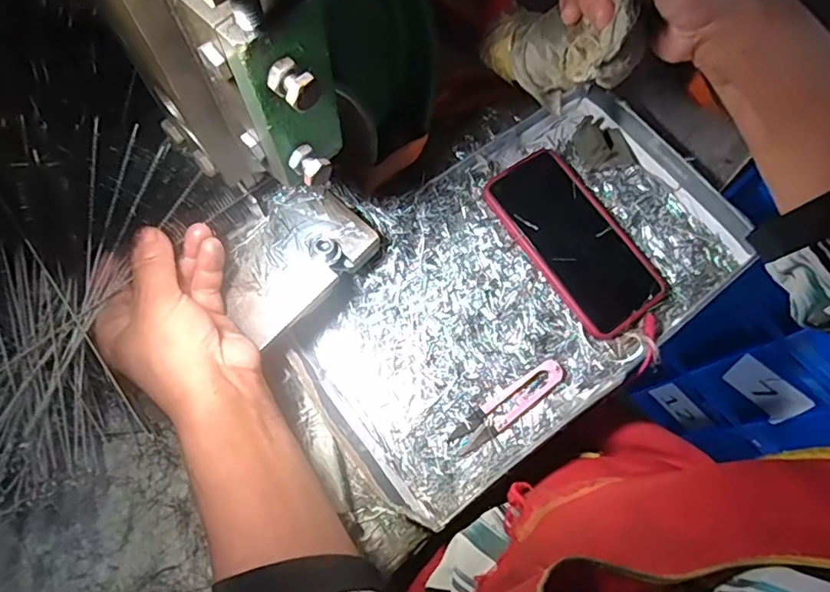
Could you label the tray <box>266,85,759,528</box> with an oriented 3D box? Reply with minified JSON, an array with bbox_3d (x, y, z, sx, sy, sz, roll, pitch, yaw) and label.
[{"bbox_3d":[0.083,-0.010,0.433,0.359,0.033,0.209,-37,76,-14],"label":"tray"}]

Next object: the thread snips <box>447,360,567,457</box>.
[{"bbox_3d":[0.072,0.082,0.406,0.099,0.009,0.024,-32,75,-13],"label":"thread snips"}]

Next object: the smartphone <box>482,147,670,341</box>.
[{"bbox_3d":[0.133,-0.047,0.446,0.082,0.009,0.159,-34,80,-15],"label":"smartphone"}]

